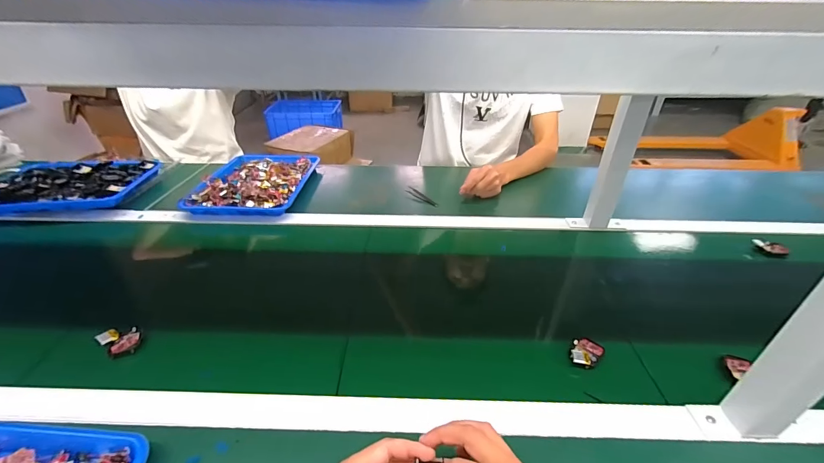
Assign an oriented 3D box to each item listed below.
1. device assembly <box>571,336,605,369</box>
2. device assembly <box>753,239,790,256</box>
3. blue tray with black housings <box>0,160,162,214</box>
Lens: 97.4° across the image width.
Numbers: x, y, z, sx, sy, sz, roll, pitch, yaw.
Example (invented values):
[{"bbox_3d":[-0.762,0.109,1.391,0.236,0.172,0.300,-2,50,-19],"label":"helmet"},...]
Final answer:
[{"bbox_3d":[0.241,0.167,0.502,0.039,0.012,0.052,24,40,31],"label":"device assembly"},{"bbox_3d":[0.707,0.030,0.715,0.054,0.016,0.020,24,40,31],"label":"device assembly"},{"bbox_3d":[-0.829,-0.116,0.876,0.329,0.039,0.218,-3,34,-5],"label":"blue tray with black housings"}]

